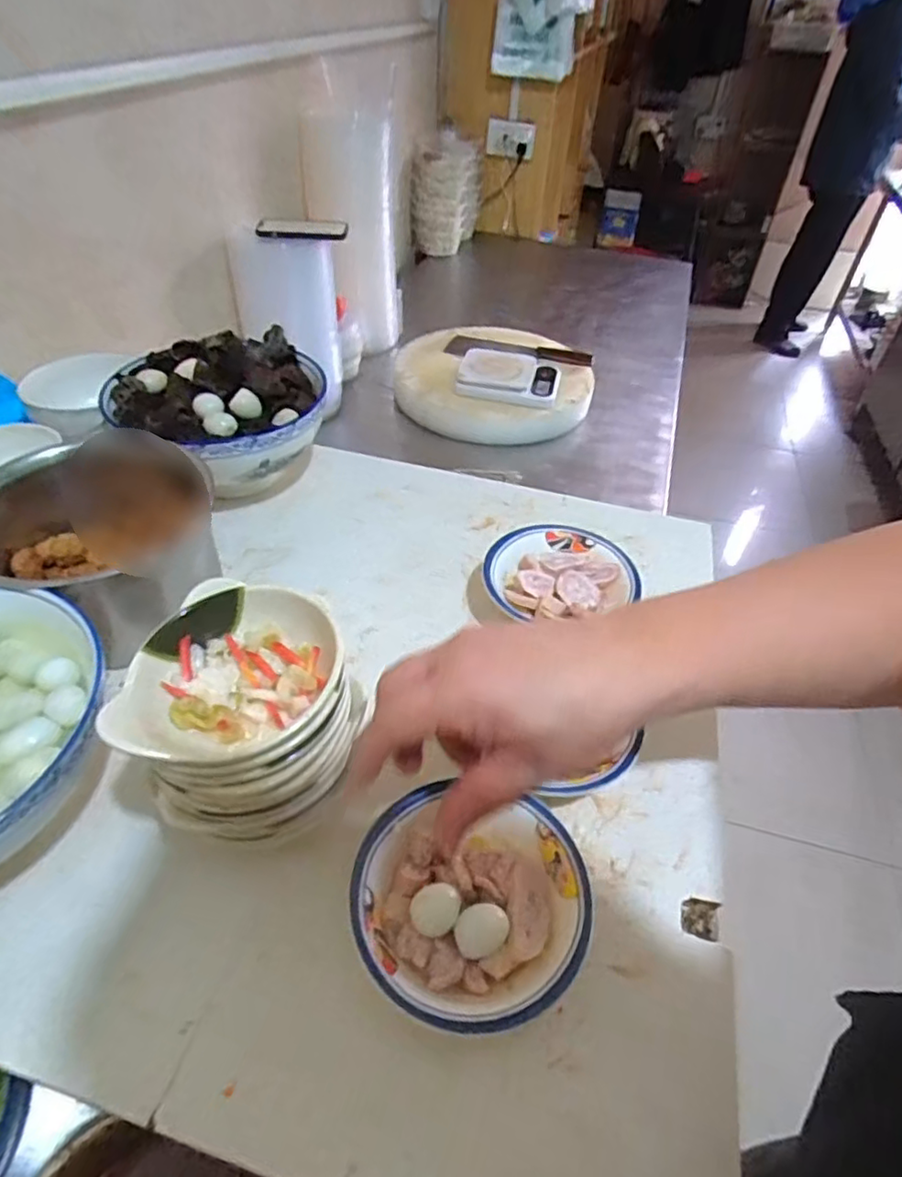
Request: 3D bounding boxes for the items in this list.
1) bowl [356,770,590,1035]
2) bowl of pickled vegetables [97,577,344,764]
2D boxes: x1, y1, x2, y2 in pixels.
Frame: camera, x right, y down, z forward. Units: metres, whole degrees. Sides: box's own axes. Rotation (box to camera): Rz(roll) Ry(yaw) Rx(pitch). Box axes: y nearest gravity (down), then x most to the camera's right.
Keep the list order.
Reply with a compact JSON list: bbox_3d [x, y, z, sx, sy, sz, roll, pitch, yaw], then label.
[{"bbox_3d":[0.013,0.174,0.344,0.122,0.046,0.115,0,47,0],"label":"bowl"},{"bbox_3d":[-0.111,0.043,0.327,0.100,0.040,0.105,-4,47,-3],"label":"bowl of pickled vegetables"}]

